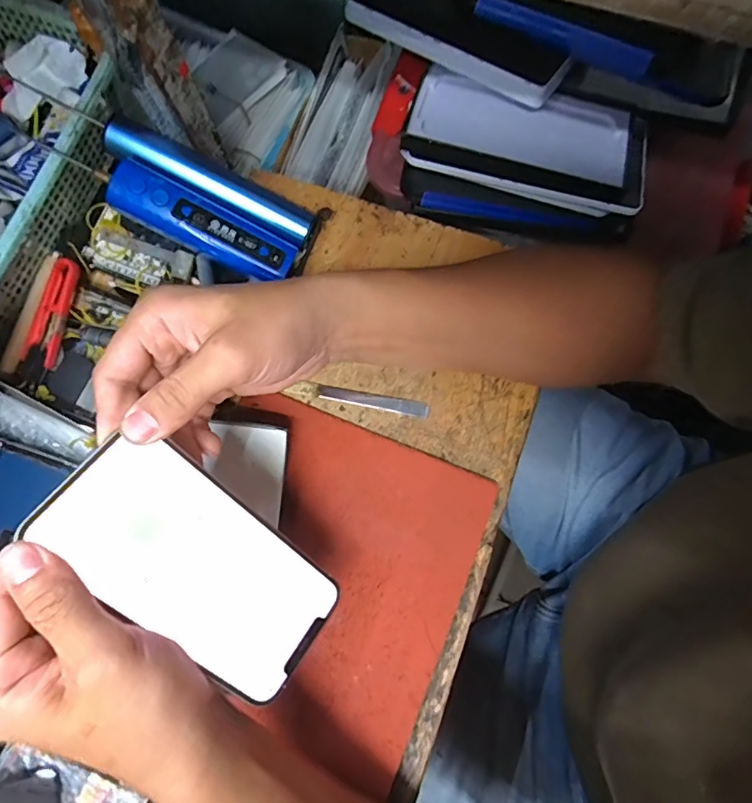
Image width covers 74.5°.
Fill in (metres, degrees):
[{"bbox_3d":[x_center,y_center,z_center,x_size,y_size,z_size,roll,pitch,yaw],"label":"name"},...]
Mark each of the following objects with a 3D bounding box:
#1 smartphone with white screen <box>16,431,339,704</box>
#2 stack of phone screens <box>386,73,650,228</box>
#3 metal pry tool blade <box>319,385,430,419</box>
[{"bbox_3d":[-0.090,0.087,0.261,0.156,0.009,0.073,48,62,-20],"label":"smartphone with white screen"},{"bbox_3d":[0.119,-0.205,0.396,0.181,0.038,0.093,14,76,3],"label":"stack of phone screens"},{"bbox_3d":[-0.002,0.000,0.378,0.084,0.004,0.012,10,80,3],"label":"metal pry tool blade"}]

